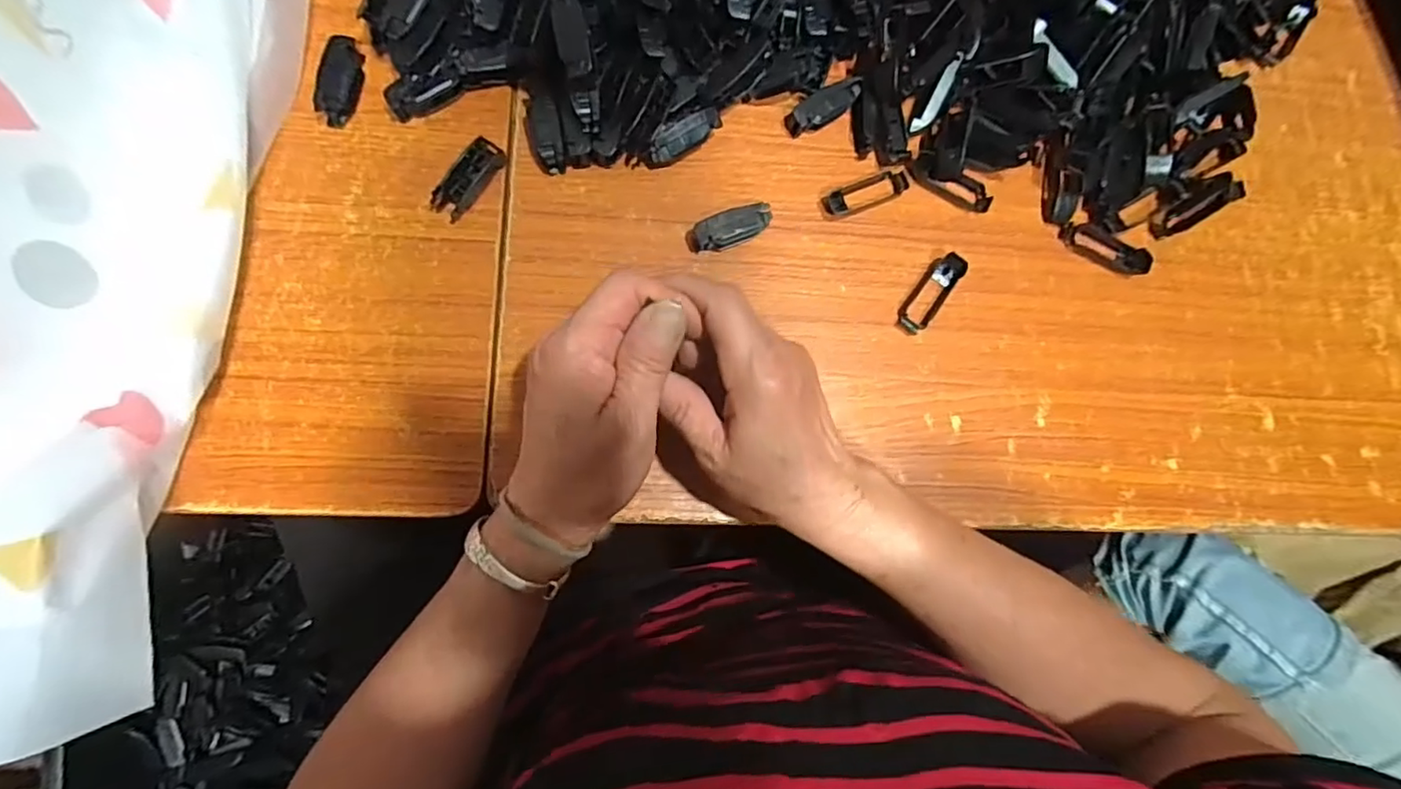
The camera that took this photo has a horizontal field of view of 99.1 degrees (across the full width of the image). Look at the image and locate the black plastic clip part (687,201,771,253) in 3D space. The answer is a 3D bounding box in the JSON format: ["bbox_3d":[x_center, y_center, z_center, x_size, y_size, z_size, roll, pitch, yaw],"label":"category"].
[{"bbox_3d":[0.018,-0.101,0.362,0.050,0.015,0.020,-26,87,-9],"label":"black plastic clip part"}]

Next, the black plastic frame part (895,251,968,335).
[{"bbox_3d":[0.144,-0.064,0.375,0.019,0.012,0.057,37,81,-1],"label":"black plastic frame part"}]

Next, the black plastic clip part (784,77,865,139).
[{"bbox_3d":[0.080,-0.183,0.382,0.051,0.016,0.020,-36,88,-9],"label":"black plastic clip part"}]

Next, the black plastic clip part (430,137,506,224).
[{"bbox_3d":[-0.135,-0.125,0.349,0.016,0.014,0.051,35,81,-1],"label":"black plastic clip part"}]

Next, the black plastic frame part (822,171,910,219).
[{"bbox_3d":[0.106,-0.128,0.381,0.057,0.006,0.018,-22,86,-9],"label":"black plastic frame part"}]

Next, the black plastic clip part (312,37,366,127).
[{"bbox_3d":[-0.211,-0.184,0.349,0.018,0.015,0.050,7,82,-6],"label":"black plastic clip part"}]

